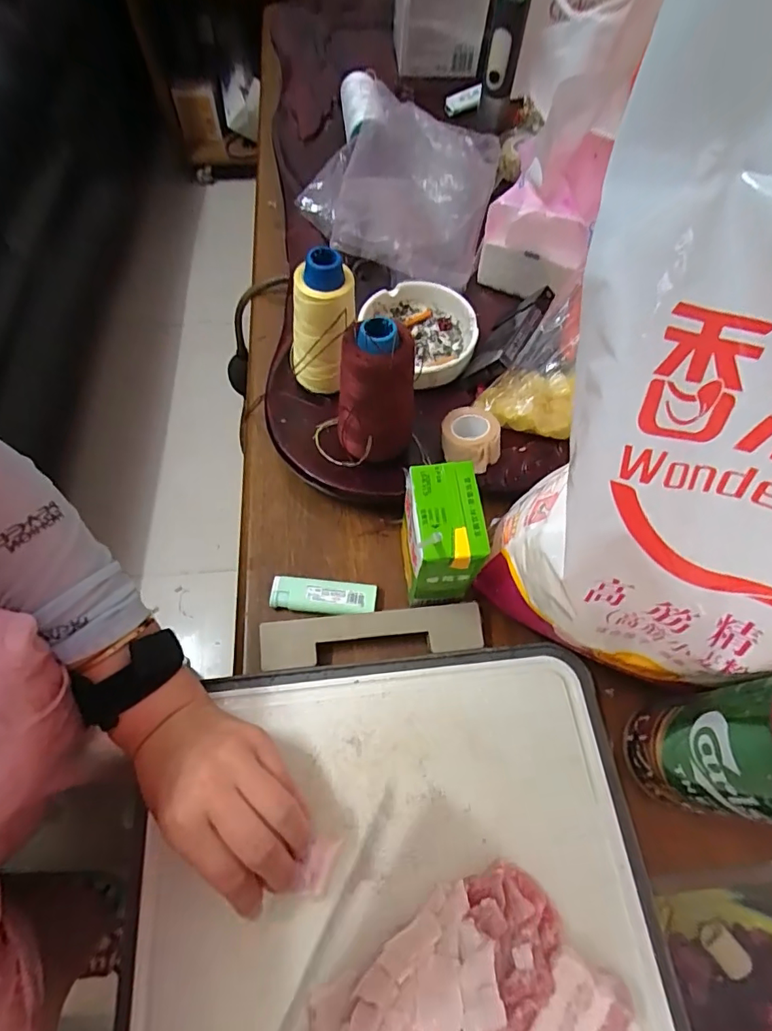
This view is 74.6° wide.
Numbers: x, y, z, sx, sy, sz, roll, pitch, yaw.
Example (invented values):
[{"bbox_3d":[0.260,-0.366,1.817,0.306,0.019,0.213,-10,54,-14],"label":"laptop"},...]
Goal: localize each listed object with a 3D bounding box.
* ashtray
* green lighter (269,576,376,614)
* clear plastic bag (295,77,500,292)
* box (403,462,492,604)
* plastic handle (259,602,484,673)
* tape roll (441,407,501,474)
[{"bbox_3d":[0.036,-0.164,0.447,0.089,0.029,0.101,-35,70,-17],"label":"ashtray"},{"bbox_3d":[-0.047,0.061,0.382,0.078,0.007,0.025,5,64,1],"label":"green lighter"},{"bbox_3d":[0.018,-0.319,0.495,0.166,0.079,0.189,14,65,5],"label":"clear plastic bag"},{"bbox_3d":[0.034,0.017,0.347,0.048,0.093,0.068,-7,65,-5],"label":"box"},{"bbox_3d":[-0.009,0.084,0.358,0.155,0.010,0.032,-5,64,-4],"label":"plastic handle"},{"bbox_3d":[0.064,-0.061,0.390,0.042,0.031,0.046,1,64,-1],"label":"tape roll"}]

